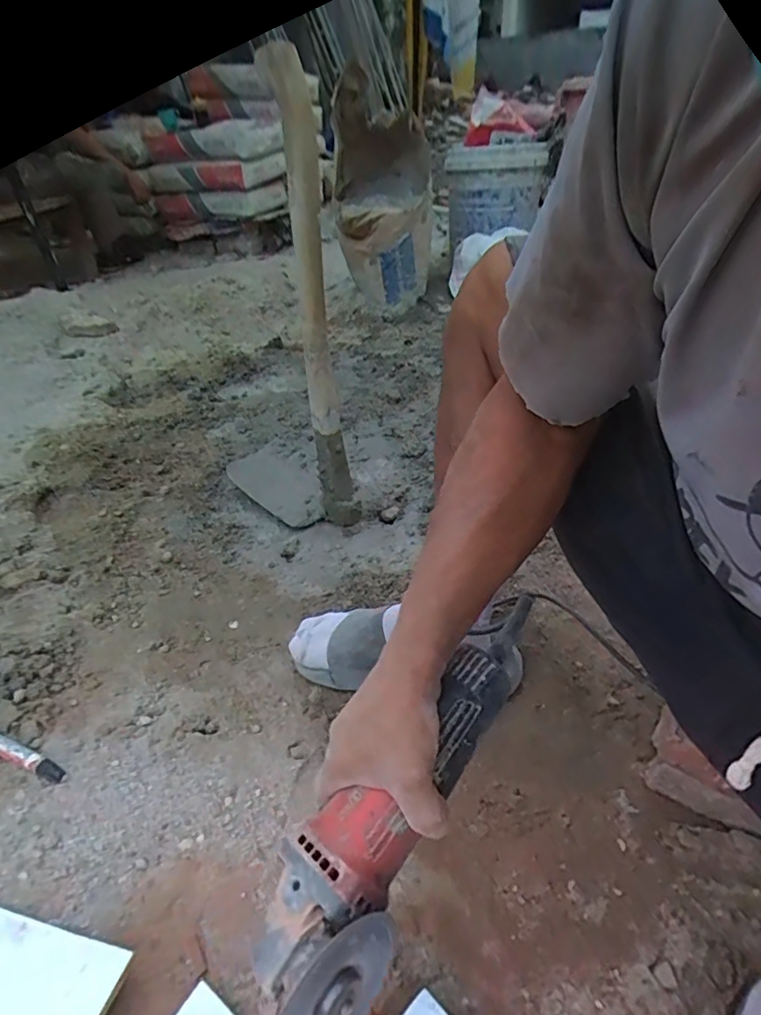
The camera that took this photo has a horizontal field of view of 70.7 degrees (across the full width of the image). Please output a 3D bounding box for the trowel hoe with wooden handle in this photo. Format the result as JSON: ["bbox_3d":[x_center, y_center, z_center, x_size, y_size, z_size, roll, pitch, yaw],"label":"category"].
[{"bbox_3d":[-0.162,-0.271,0.787,0.169,0.585,0.244,-14,38,-14],"label":"trowel hoe with wooden handle"}]

